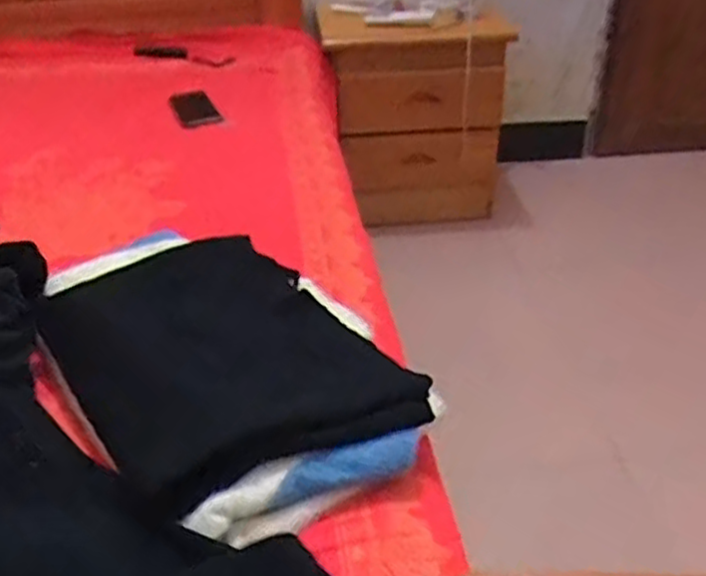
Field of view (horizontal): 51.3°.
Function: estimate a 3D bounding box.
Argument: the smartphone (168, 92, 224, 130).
[{"bbox_3d":[-0.313,-0.353,1.454,0.080,0.017,0.171,-15,37,-19],"label":"smartphone"}]

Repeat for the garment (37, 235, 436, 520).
[{"bbox_3d":[-0.127,0.057,0.719,0.269,0.064,0.342,-21,39,-26],"label":"garment"}]

